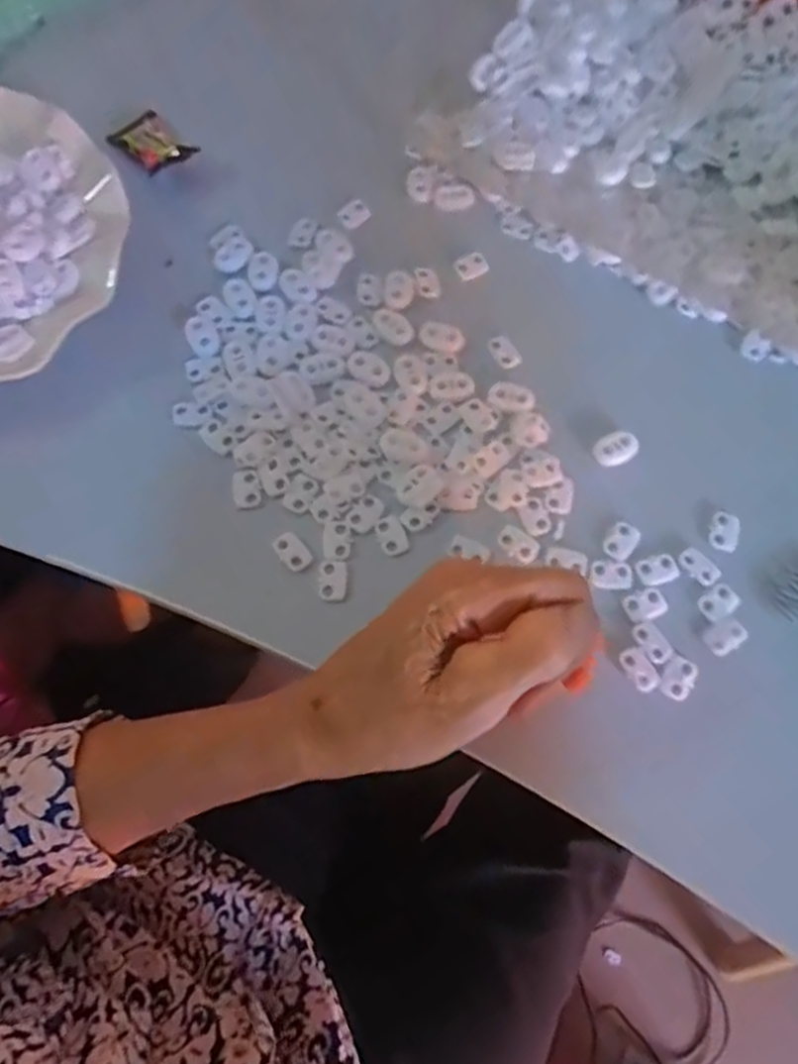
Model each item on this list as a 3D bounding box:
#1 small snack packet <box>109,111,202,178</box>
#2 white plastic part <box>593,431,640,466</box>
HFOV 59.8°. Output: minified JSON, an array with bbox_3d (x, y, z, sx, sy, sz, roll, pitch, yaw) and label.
[{"bbox_3d":[-0.133,-0.209,0.373,0.030,0.008,0.049,-41,68,-12],"label":"small snack packet"},{"bbox_3d":[0.104,-0.040,0.330,0.021,0.005,0.014,-29,74,-7],"label":"white plastic part"}]

